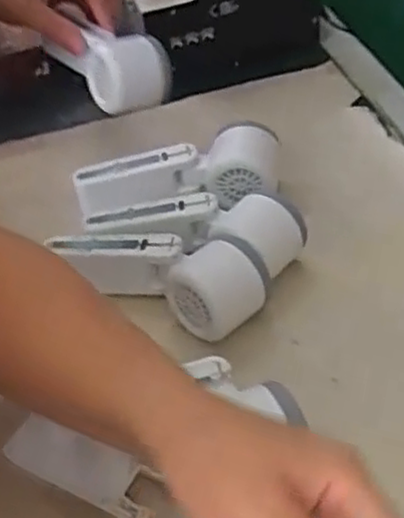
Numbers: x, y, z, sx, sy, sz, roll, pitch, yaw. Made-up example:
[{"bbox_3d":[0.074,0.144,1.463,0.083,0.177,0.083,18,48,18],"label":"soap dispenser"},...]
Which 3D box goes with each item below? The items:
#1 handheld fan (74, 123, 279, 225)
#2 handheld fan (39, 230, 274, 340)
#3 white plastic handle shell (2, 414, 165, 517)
[{"bbox_3d":[-0.019,-0.070,0.606,0.164,0.049,0.057,-6,44,0],"label":"handheld fan"},{"bbox_3d":[-0.025,0.012,0.535,0.148,0.058,0.065,16,49,22],"label":"handheld fan"},{"bbox_3d":[-0.071,0.129,0.450,0.099,0.023,0.031,16,48,21],"label":"white plastic handle shell"}]

